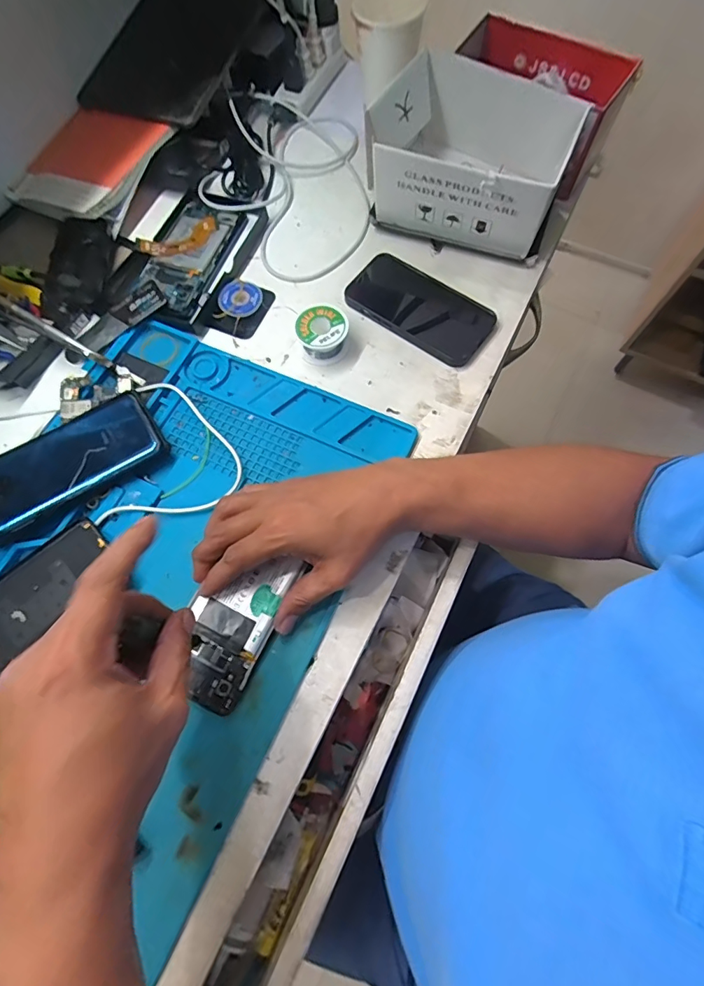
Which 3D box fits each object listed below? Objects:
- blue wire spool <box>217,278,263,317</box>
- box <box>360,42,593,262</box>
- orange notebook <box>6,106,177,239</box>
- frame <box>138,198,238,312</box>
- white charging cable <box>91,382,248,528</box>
[{"bbox_3d":[-0.117,-0.205,0.489,0.045,0.012,0.047,-1,69,2],"label":"blue wire spool"},{"bbox_3d":[0.117,-0.340,0.481,0.191,0.117,0.136,22,70,9],"label":"box"},{"bbox_3d":[-0.303,-0.376,0.533,0.148,0.027,0.145,24,77,17],"label":"orange notebook"},{"bbox_3d":[-0.187,-0.264,0.506,0.081,0.014,0.149,13,70,7],"label":"frame"},{"bbox_3d":[-0.156,-0.039,0.423,0.114,0.016,0.148,4,69,3],"label":"white charging cable"}]

